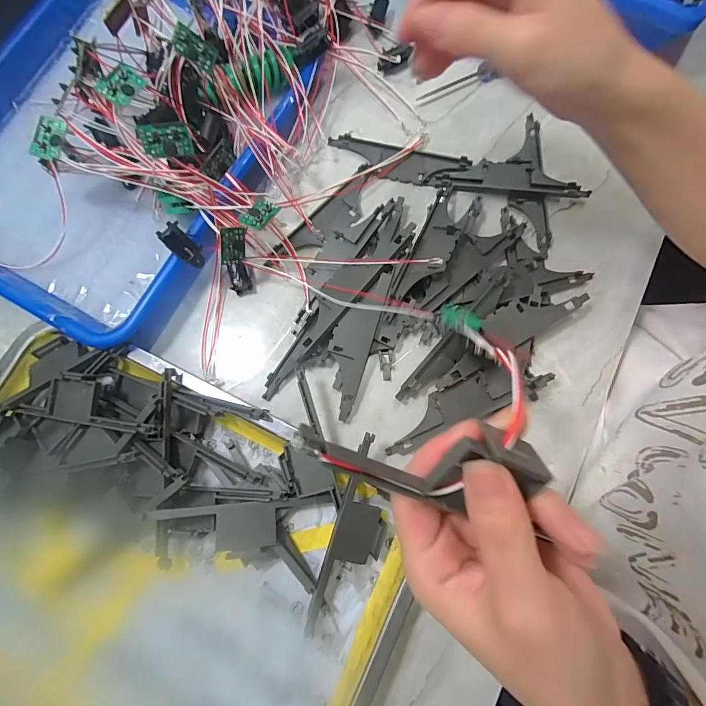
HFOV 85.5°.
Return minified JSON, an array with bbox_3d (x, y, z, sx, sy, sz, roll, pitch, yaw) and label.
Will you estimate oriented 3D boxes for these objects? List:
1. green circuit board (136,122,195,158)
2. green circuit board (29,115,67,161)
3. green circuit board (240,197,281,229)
[{"bbox_3d":[-0.119,-0.136,0.243,0.029,0.004,0.018,-17,123,-18],"label":"green circuit board"},{"bbox_3d":[-0.216,-0.153,0.271,0.017,0.004,0.030,14,87,-24],"label":"green circuit board"},{"bbox_3d":[-0.068,-0.102,0.278,0.018,0.004,0.029,25,63,6],"label":"green circuit board"}]

